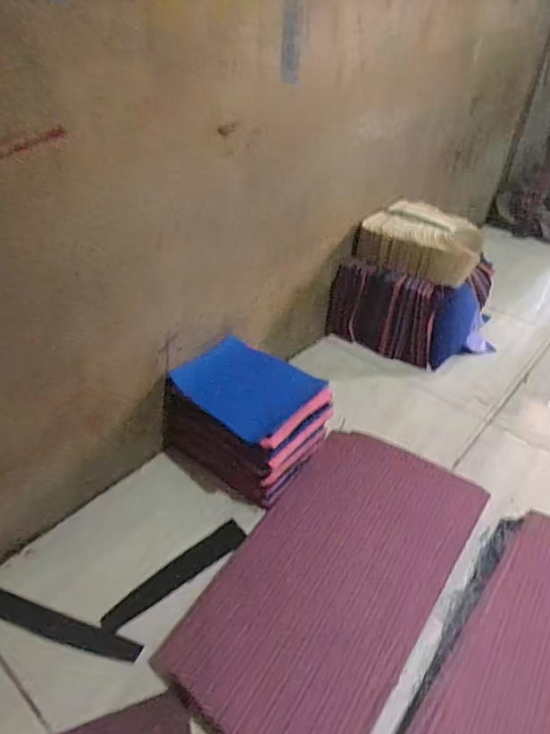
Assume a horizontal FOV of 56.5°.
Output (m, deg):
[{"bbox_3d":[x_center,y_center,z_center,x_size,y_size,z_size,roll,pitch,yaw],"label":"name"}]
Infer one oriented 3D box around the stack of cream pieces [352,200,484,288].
[{"bbox_3d":[0.306,-0.265,1.074,0.240,0.079,0.181,19,41,18],"label":"stack of cream pieces"}]

